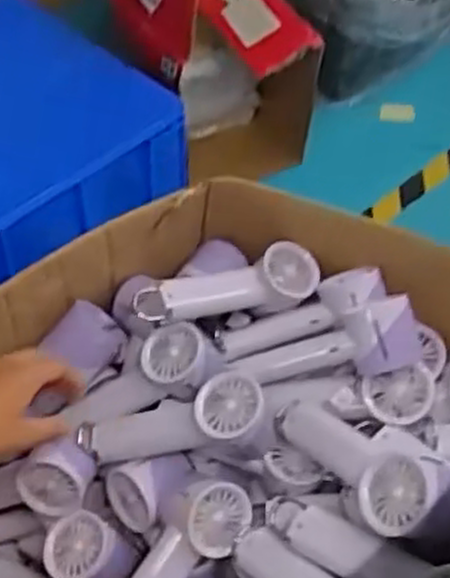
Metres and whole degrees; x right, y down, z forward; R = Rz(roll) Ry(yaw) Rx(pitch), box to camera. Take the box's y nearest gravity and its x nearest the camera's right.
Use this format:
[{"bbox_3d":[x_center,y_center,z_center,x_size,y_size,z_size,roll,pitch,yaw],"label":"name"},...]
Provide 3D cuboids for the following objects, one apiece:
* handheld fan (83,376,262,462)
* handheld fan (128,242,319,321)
[{"bbox_3d":[-0.047,0.129,0.733,0.186,0.065,0.058,-15,47,20],"label":"handheld fan"},{"bbox_3d":[0.004,-0.001,0.782,0.188,0.049,0.054,-15,53,-14],"label":"handheld fan"}]

